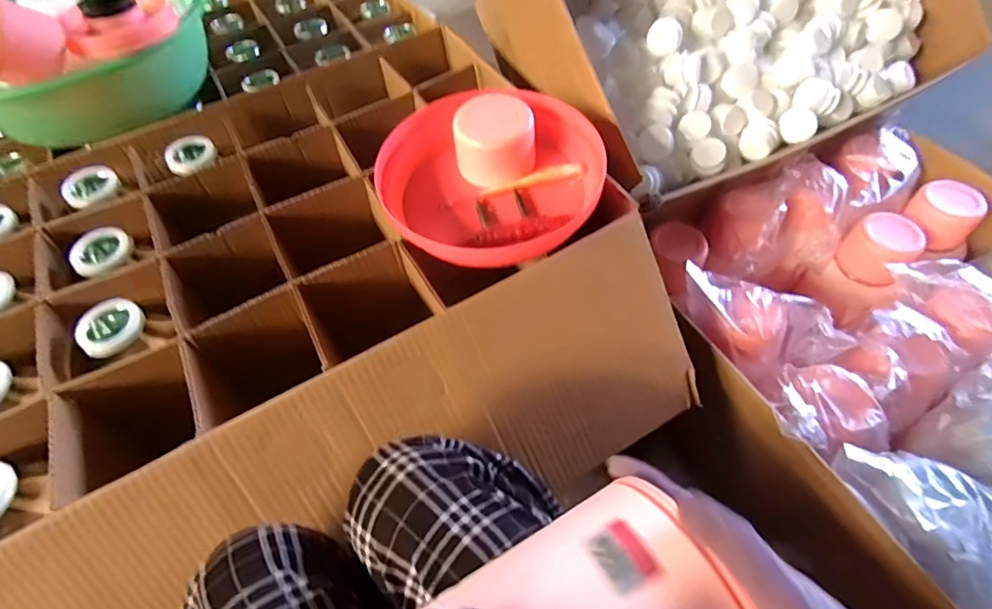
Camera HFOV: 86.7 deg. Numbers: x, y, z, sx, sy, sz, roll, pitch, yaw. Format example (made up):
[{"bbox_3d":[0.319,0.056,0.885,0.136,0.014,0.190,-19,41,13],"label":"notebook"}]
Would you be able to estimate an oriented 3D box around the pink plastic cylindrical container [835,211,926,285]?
[{"bbox_3d":[0.536,-0.078,0.736,0.087,0.065,0.084,-35,59,-21],"label":"pink plastic cylindrical container"}]

